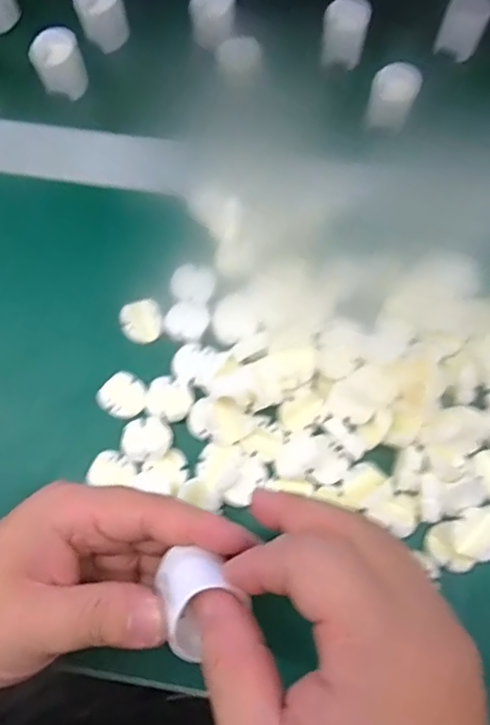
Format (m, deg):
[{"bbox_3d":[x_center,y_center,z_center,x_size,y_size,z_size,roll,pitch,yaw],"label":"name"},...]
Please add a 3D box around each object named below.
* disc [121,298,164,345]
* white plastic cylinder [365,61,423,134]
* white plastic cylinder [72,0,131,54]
[{"bbox_3d":[-0.064,-0.026,0.354,0.025,0.007,0.026,0,75,0],"label":"disc"},{"bbox_3d":[0.101,-0.182,0.388,0.029,0.027,0.036,24,76,6],"label":"white plastic cylinder"},{"bbox_3d":[-0.105,-0.255,0.415,0.034,0.036,0.028,-15,75,-4],"label":"white plastic cylinder"}]

